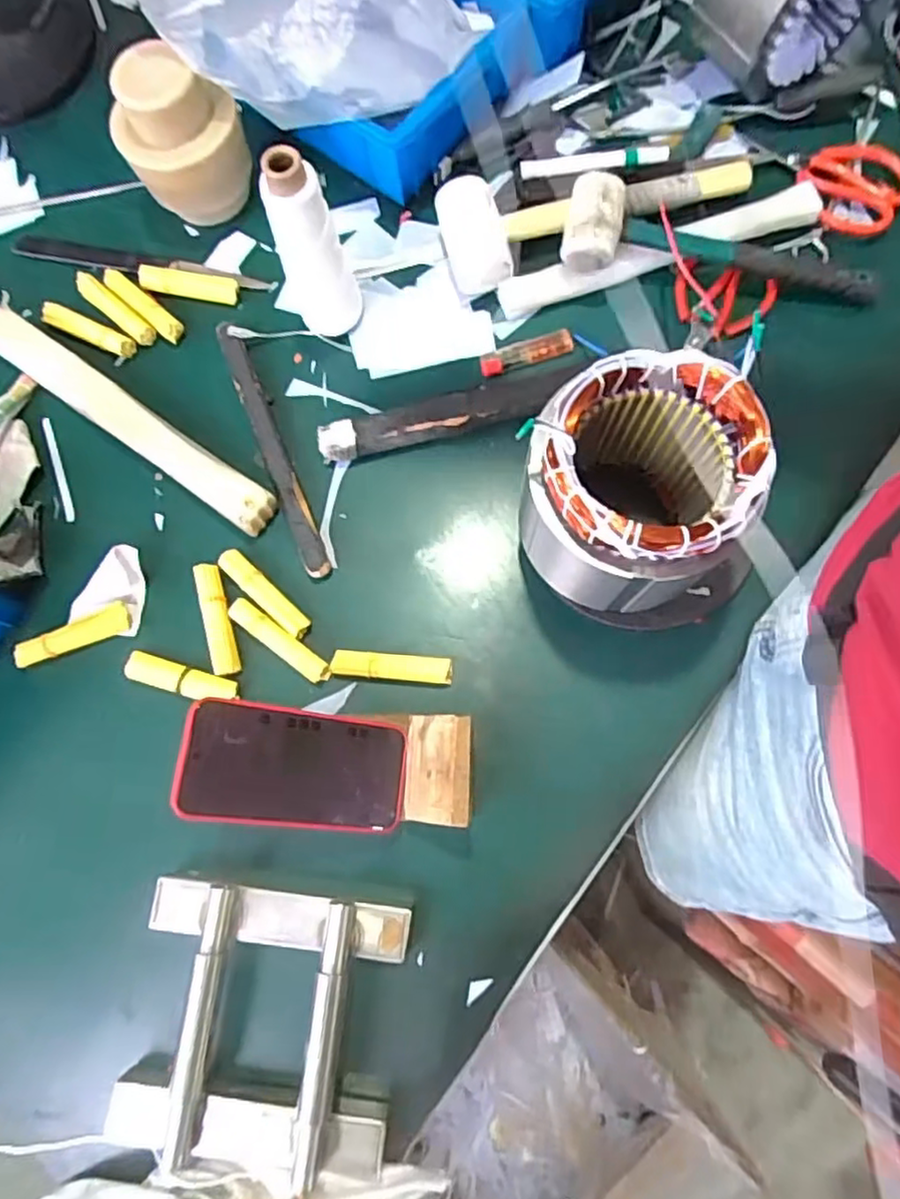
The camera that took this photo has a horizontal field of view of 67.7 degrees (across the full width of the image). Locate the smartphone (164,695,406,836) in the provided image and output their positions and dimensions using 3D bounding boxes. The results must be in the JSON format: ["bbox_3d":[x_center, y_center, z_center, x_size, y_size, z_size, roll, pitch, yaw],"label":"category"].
[{"bbox_3d":[-0.109,0.122,0.487,0.162,0.009,0.081,13,72,-25],"label":"smartphone"}]

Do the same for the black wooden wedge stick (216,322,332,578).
[{"bbox_3d":[-0.162,-0.140,0.606,0.021,0.014,0.257,-23,79,-3],"label":"black wooden wedge stick"}]

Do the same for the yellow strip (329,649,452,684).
[{"bbox_3d":[-0.049,0.056,0.562,0.099,0.009,0.022,4,79,2],"label":"yellow strip"}]

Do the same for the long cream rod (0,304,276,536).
[{"bbox_3d":[-0.297,-0.168,0.611,0.335,0.019,0.041,35,82,8],"label":"long cream rod"}]

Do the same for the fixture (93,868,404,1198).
[{"bbox_3d":[-0.138,0.313,0.499,0.198,0.055,0.187,6,77,5],"label":"fixture"}]

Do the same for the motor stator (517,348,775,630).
[{"bbox_3d":[0.132,-0.074,0.502,0.144,0.178,0.147,13,79,4],"label":"motor stator"}]

